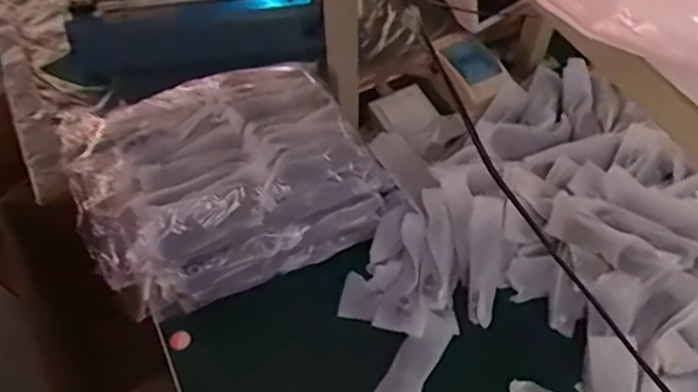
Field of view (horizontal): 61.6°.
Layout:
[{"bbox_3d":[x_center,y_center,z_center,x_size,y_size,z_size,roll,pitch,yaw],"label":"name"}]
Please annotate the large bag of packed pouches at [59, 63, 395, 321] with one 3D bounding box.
[{"bbox_3d":[-0.133,-0.017,0.698,0.323,0.185,0.195,-21,58,-12],"label":"large bag of packed pouches"}]

